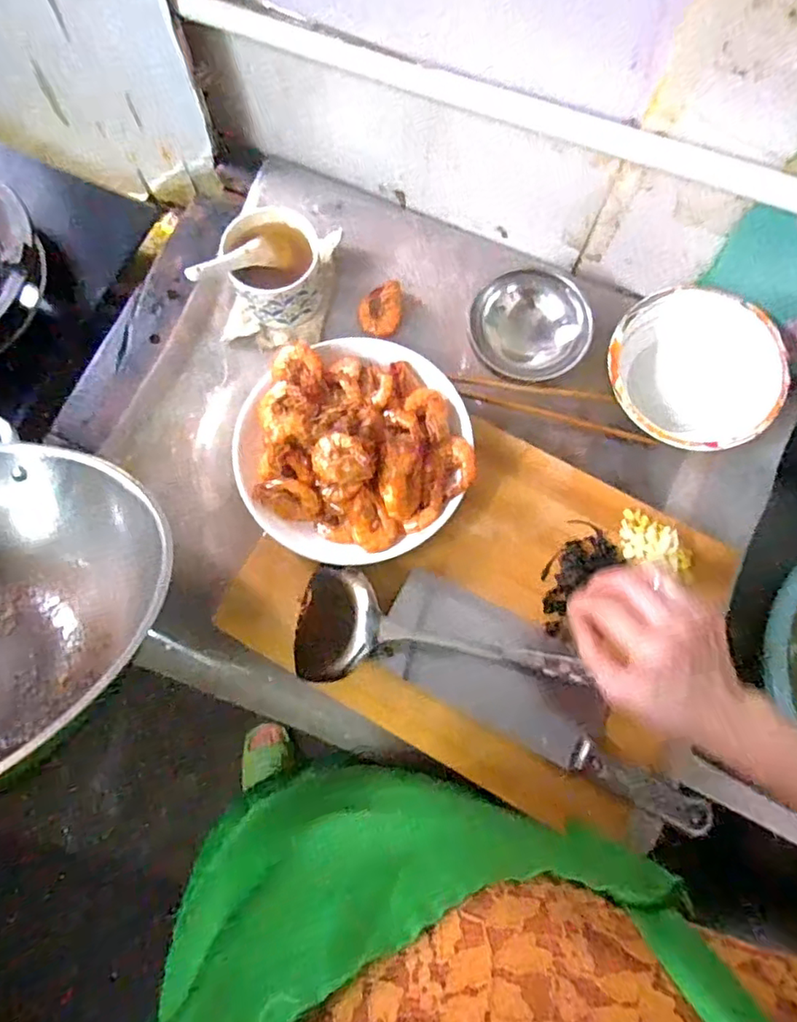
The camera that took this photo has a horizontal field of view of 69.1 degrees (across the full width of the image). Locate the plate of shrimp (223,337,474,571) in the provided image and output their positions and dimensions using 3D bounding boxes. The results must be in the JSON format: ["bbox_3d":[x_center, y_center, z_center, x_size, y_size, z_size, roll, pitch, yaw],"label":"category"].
[{"bbox_3d":[-0.039,-0.059,0.486,0.192,0.047,0.194,0,77,0],"label":"plate of shrimp"}]

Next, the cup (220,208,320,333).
[{"bbox_3d":[-0.114,-0.230,0.552,0.088,0.069,0.084,-12,77,-2],"label":"cup"}]

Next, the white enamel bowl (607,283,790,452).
[{"bbox_3d":[0.269,-0.126,0.543,0.150,0.057,0.146,0,77,0],"label":"white enamel bowl"}]

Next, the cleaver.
[{"bbox_3d":[0.119,0.146,0.471,0.278,0.025,0.090,27,78,6],"label":"cleaver"}]

